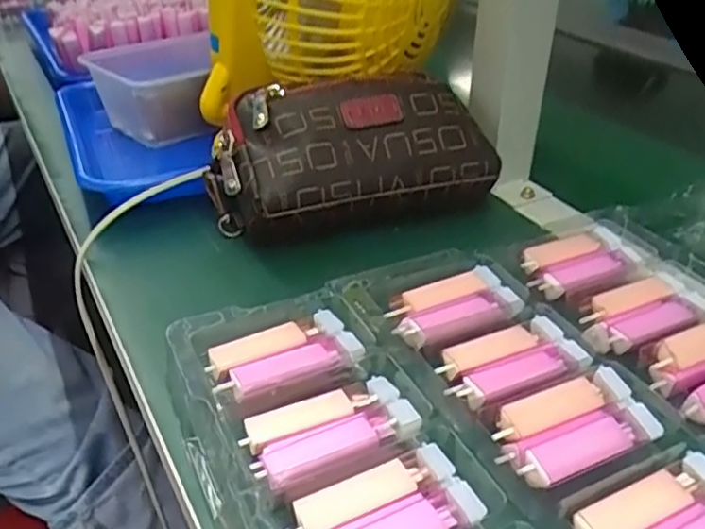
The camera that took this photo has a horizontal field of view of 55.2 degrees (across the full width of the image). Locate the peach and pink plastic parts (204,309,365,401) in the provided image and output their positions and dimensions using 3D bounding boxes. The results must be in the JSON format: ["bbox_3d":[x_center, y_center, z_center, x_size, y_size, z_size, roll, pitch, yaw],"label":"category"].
[{"bbox_3d":[-0.033,0.045,0.336,0.074,0.010,0.040,-16,36,-24],"label":"peach and pink plastic parts"}]

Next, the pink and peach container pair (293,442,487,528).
[{"bbox_3d":[0.012,0.098,0.263,0.073,0.008,0.039,-15,36,-22],"label":"pink and peach container pair"}]

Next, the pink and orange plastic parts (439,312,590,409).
[{"bbox_3d":[0.081,0.049,0.339,0.071,0.013,0.043,-13,35,-21],"label":"pink and orange plastic parts"}]

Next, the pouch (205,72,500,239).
[{"bbox_3d":[0.000,-0.082,0.456,0.185,0.066,0.084,-13,35,-21],"label":"pouch"}]

